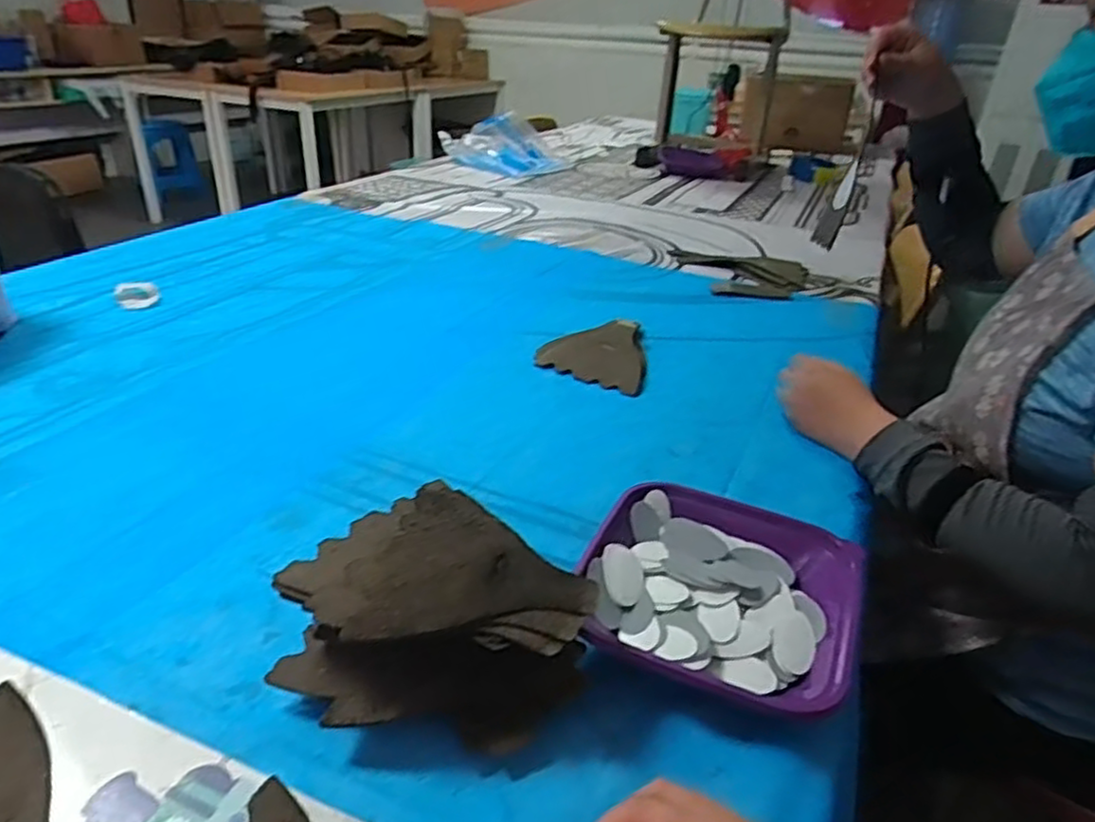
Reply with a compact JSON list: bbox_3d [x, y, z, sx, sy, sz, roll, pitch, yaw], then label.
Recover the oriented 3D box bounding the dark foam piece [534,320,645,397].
[{"bbox_3d":[0.053,-0.074,0.856,0.127,0.024,0.142,5,30,3],"label":"dark foam piece"}]

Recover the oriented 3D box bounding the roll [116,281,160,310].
[{"bbox_3d":[-0.571,-0.163,0.982,0.052,0.020,0.053,-14,34,-27],"label":"roll"}]

